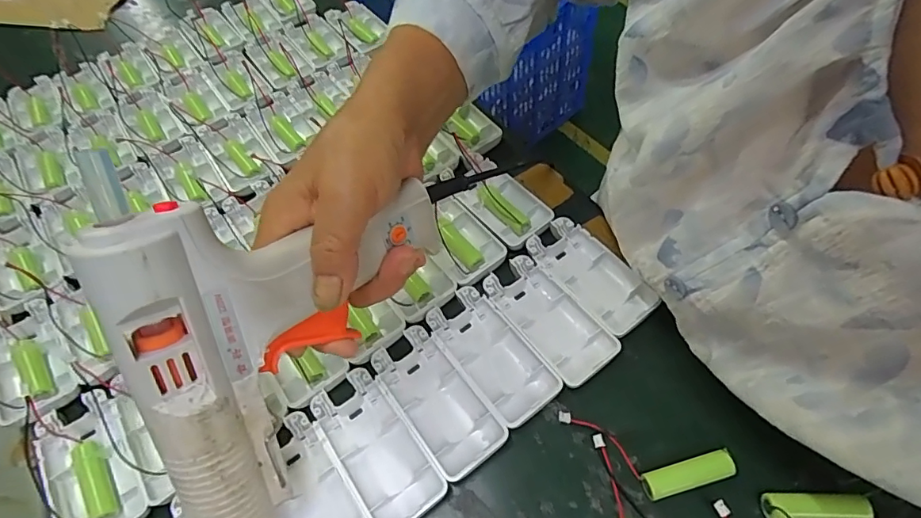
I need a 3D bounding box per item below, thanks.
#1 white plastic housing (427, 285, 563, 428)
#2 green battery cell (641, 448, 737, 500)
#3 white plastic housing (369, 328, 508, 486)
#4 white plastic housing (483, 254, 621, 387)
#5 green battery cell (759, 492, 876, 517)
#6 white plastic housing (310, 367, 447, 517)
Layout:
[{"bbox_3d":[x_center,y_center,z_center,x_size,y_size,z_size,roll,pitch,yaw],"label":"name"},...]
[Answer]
[{"bbox_3d":[0.020,0.061,0.321,0.043,0.011,0.093,-35,60,-16],"label":"white plastic housing"},{"bbox_3d":[0.127,0.122,0.277,0.050,0.013,0.015,-15,57,-4],"label":"green battery cell"},{"bbox_3d":[-0.015,0.087,0.308,0.043,0.012,0.093,-35,60,-16],"label":"white plastic housing"},{"bbox_3d":[0.058,0.040,0.332,0.044,0.013,0.093,-35,60,-16],"label":"white plastic housing"},{"bbox_3d":[0.189,0.132,0.261,0.050,0.011,0.014,-2,57,5],"label":"green battery cell"},{"bbox_3d":[-0.051,0.113,0.294,0.044,0.013,0.092,-34,60,-15],"label":"white plastic housing"}]

